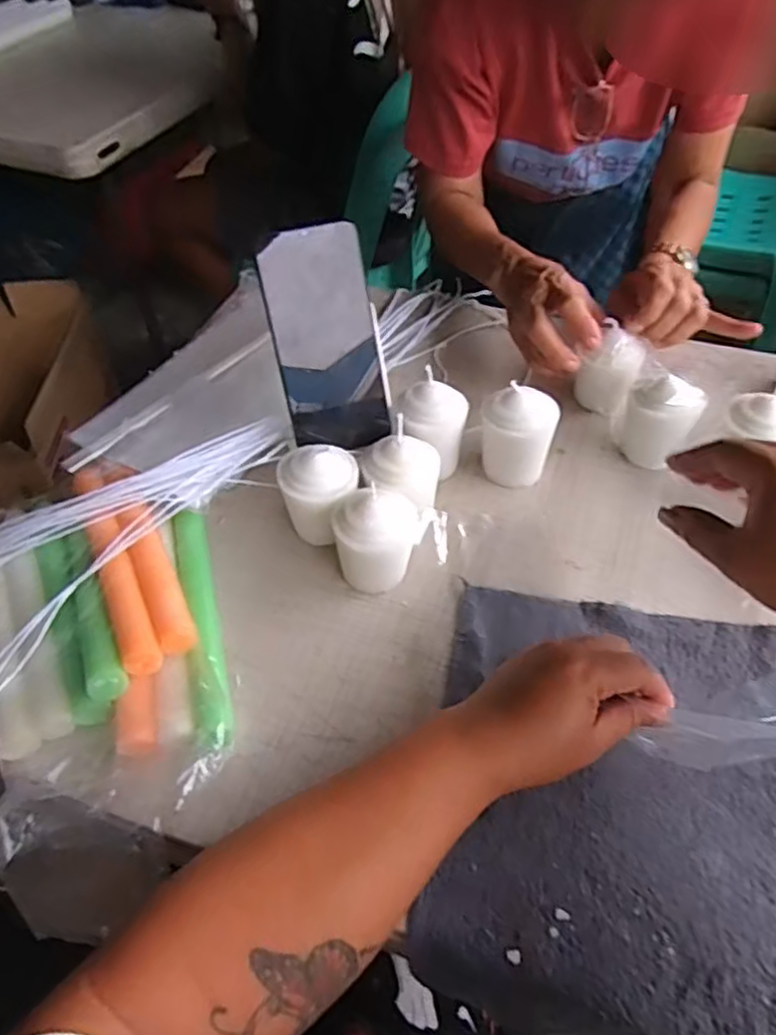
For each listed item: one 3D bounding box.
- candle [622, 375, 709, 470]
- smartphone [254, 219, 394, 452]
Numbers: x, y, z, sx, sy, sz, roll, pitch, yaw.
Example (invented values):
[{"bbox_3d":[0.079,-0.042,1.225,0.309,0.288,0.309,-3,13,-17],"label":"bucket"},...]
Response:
[{"bbox_3d":[0.217,-0.073,0.533,0.055,0.073,0.050,23,55,20],"label":"candle"},{"bbox_3d":[-0.044,-0.127,0.487,0.079,0.158,0.013,-19,27,-13],"label":"smartphone"}]

